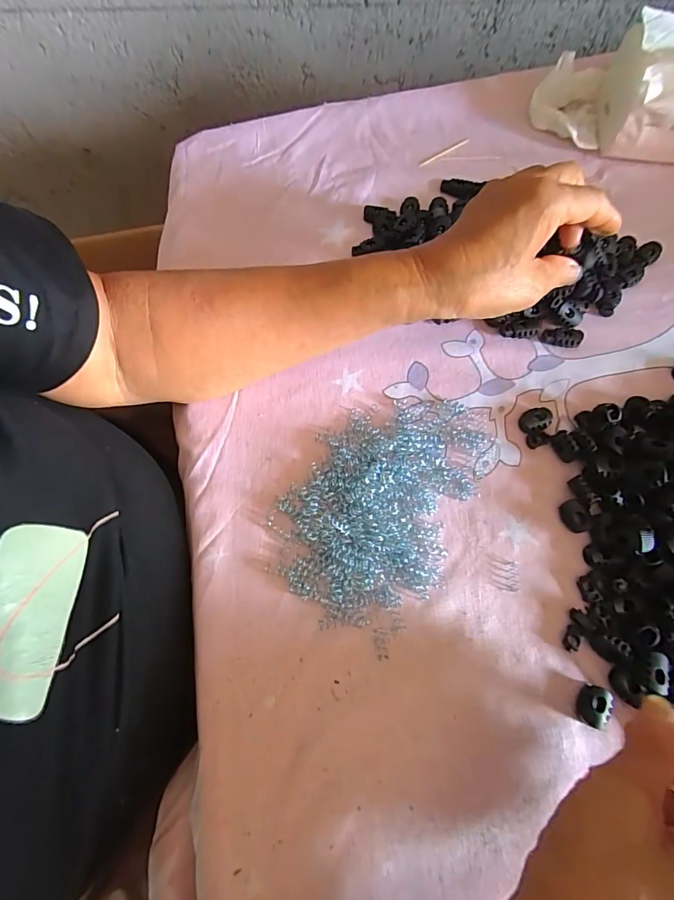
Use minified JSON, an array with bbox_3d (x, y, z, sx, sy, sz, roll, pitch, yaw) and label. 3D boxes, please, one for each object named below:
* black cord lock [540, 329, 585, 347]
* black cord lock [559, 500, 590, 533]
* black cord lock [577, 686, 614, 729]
[{"bbox_3d":[0.175,-0.087,0.327,0.031,0.007,0.014,2,70,3],"label":"black cord lock"},{"bbox_3d":[0.158,0.044,0.278,0.013,0.010,0.021,-19,70,-5],"label":"black cord lock"},{"bbox_3d":[0.147,0.146,0.240,0.016,0.009,0.020,18,72,8],"label":"black cord lock"}]

